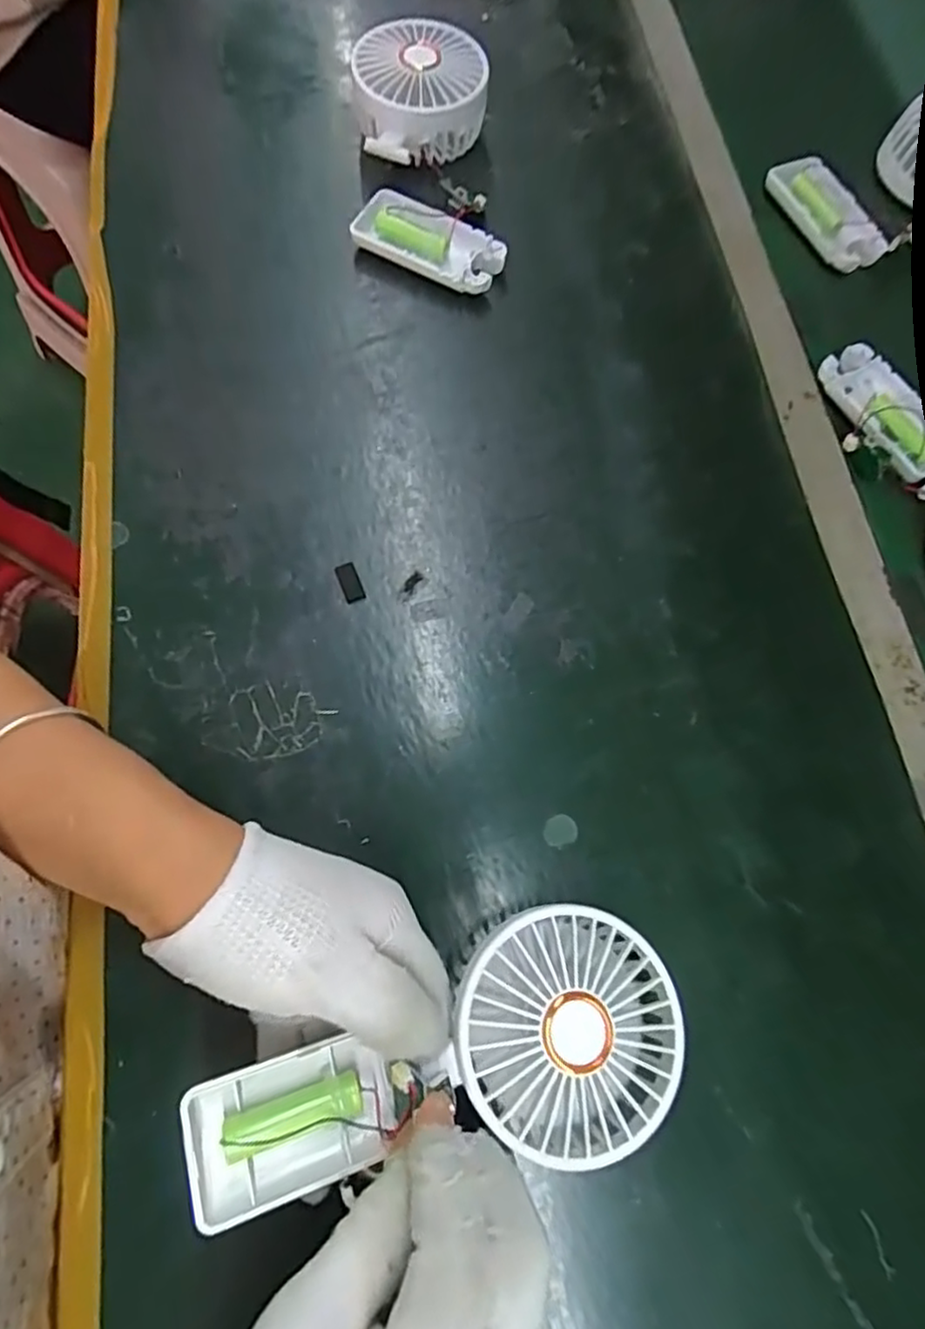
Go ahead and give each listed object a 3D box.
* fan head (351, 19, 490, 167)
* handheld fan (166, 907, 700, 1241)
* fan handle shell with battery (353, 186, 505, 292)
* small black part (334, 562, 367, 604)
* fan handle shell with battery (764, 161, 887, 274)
[{"bbox_3d":[-0.028,-0.382,0.441,0.088,0.046,0.091,-7,72,-5],"label":"fan head"},{"bbox_3d":[-0.006,0.154,0.247,0.181,0.028,0.082,-16,73,-6],"label":"handheld fan"},{"bbox_3d":[-0.022,-0.270,0.421,0.093,0.020,0.044,26,72,6],"label":"fan handle shell with battery"},{"bbox_3d":[-0.060,-0.044,0.349,0.011,0.004,0.023,-21,74,-9],"label":"small black part"},{"bbox_3d":[0.256,-0.317,0.460,0.045,0.017,0.095,-26,74,-11],"label":"fan handle shell with battery"}]

